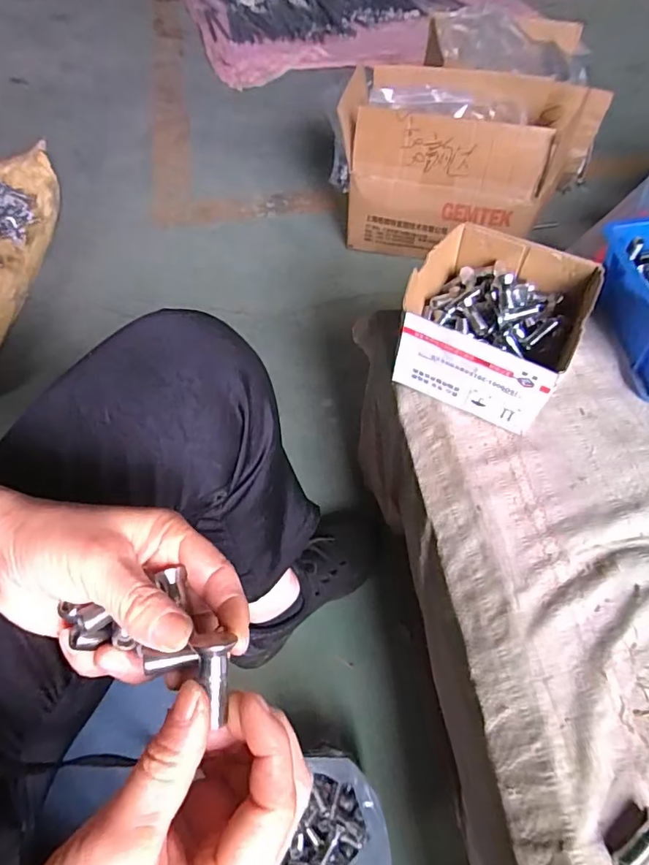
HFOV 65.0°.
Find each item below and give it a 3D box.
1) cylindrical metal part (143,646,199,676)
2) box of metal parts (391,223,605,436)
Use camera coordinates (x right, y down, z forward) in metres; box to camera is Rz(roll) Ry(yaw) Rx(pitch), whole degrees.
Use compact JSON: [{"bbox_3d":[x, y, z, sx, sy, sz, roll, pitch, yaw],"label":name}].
[{"bbox_3d":[-0.064,0.096,0.215,0.022,0.006,0.007,-1,51,-23],"label":"cylindrical metal part"},{"bbox_3d":[0.150,-0.096,0.462,0.139,0.086,0.151,25,60,17],"label":"box of metal parts"}]

